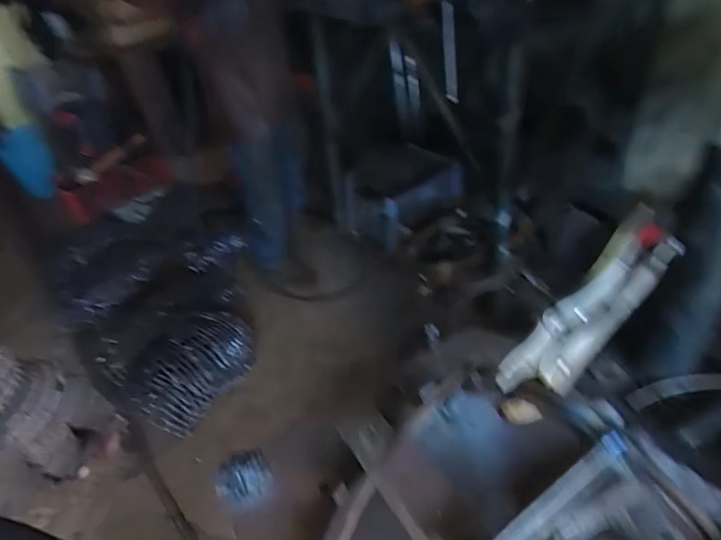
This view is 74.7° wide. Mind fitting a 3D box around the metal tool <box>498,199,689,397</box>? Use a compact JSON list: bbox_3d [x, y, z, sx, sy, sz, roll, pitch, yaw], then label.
[{"bbox_3d":[0.153,0.021,0.304,0.182,0.046,0.033,-35,45,-30],"label":"metal tool"}]

